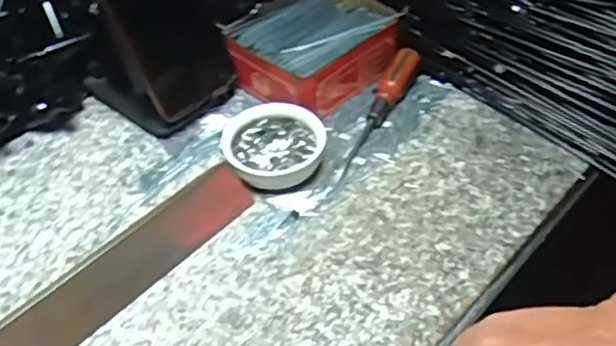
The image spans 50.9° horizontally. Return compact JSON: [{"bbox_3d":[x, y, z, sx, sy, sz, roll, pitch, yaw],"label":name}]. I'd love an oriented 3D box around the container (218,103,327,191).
[{"bbox_3d":[-0.025,-0.019,0.475,0.073,0.028,0.070,-1,46,1],"label":"container"}]

